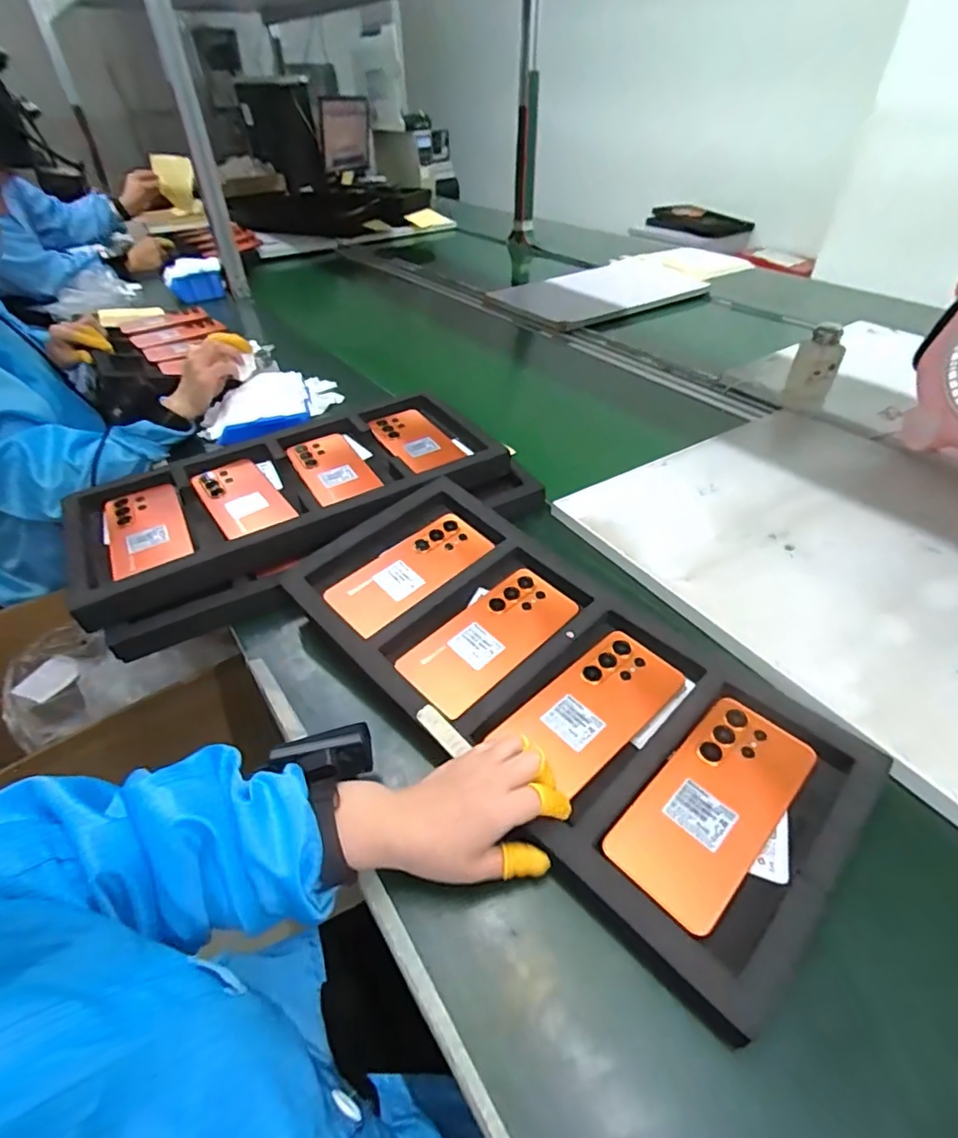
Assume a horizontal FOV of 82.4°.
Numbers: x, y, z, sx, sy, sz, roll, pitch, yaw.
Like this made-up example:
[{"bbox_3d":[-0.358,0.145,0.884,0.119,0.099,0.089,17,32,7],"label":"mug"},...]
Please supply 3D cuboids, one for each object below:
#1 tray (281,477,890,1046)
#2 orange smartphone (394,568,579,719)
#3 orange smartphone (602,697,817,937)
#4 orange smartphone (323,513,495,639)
[{"bbox_3d":[0.051,0.082,0.465,0.217,0.035,0.475,-32,53,-32],"label":"tray"},{"bbox_3d":[0.011,0.062,0.500,0.167,0.007,0.080,-35,54,-27],"label":"orange smartphone"},{"bbox_3d":[0.167,0.162,0.386,0.168,0.012,0.077,-35,51,-28],"label":"orange smartphone"},{"bbox_3d":[-0.067,0.003,0.550,0.168,0.013,0.084,-35,51,-28],"label":"orange smartphone"}]

